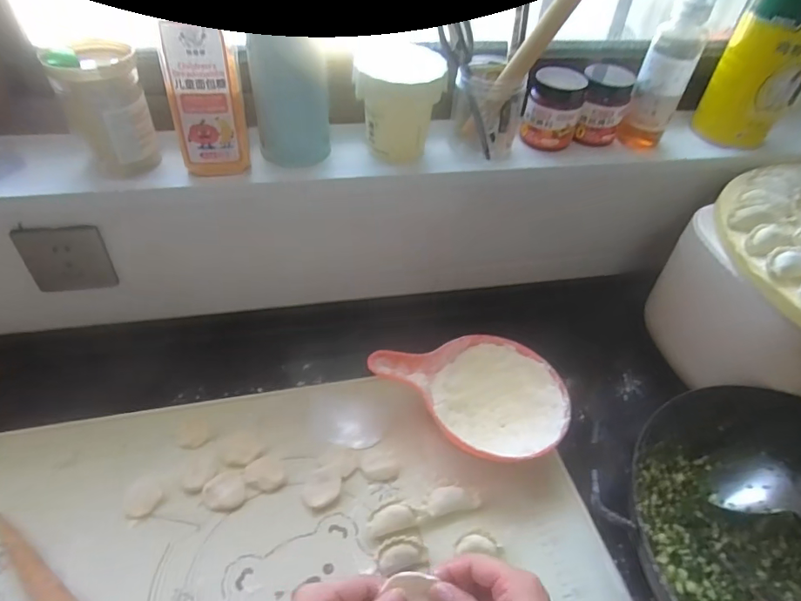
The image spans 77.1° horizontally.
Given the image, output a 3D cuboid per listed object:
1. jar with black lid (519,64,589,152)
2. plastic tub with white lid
[{"bbox_3d":[0.198,-0.247,0.647,0.063,0.084,0.059,2,44,-2],"label":"jar with black lid"},{"bbox_3d":[0.000,-0.233,0.600,0.104,0.118,0.083,3,44,-2],"label":"plastic tub with white lid"}]

